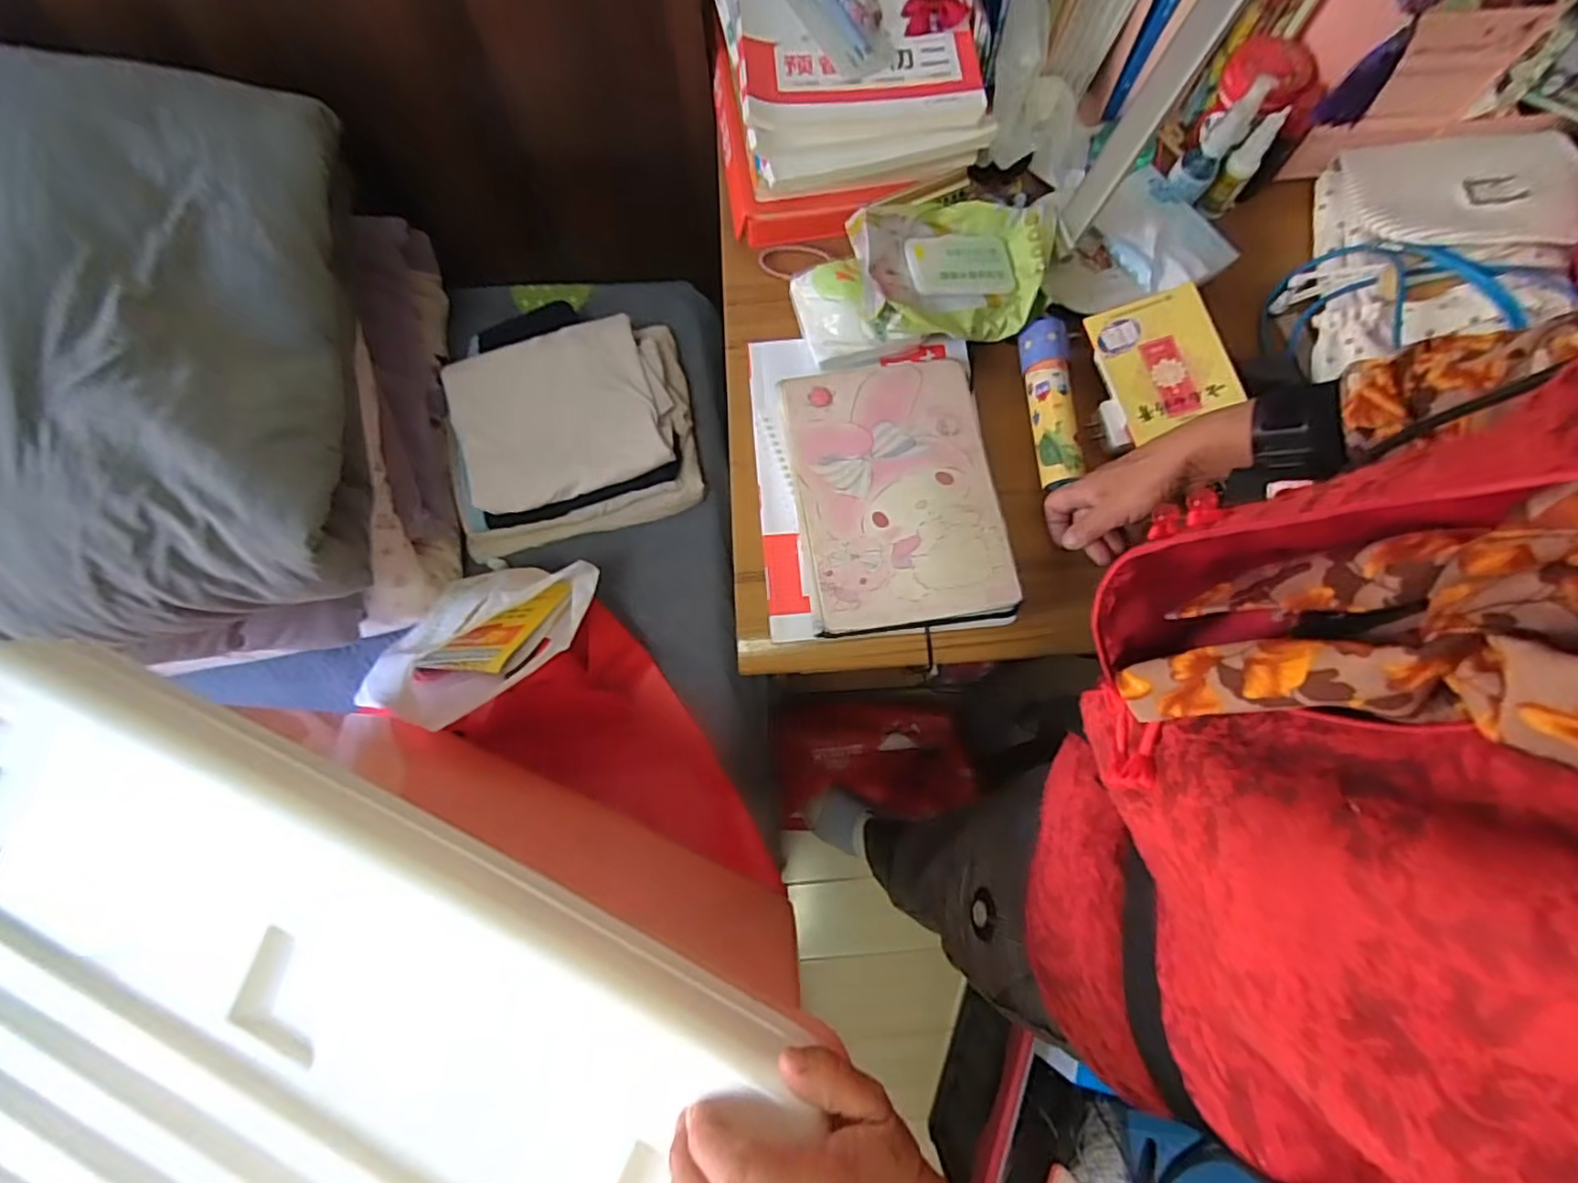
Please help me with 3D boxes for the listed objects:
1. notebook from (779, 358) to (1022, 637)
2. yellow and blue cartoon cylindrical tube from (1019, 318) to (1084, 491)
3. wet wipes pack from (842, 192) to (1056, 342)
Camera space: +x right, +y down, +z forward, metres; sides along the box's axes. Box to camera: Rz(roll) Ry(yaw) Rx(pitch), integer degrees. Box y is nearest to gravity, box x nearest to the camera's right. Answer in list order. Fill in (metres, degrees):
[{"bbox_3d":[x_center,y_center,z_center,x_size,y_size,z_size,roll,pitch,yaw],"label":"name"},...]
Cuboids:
[{"bbox_3d":[0.092,-0.086,0.596,0.171,0.028,0.244,-7,75,-2],"label":"notebook"},{"bbox_3d":[0.242,-0.174,0.613,0.038,0.031,0.154,-4,75,-1],"label":"yellow and blue cartoon cylindrical tube"},{"bbox_3d":[0.152,-0.304,0.621,0.189,0.046,0.129,0,75,1],"label":"wet wipes pack"}]

